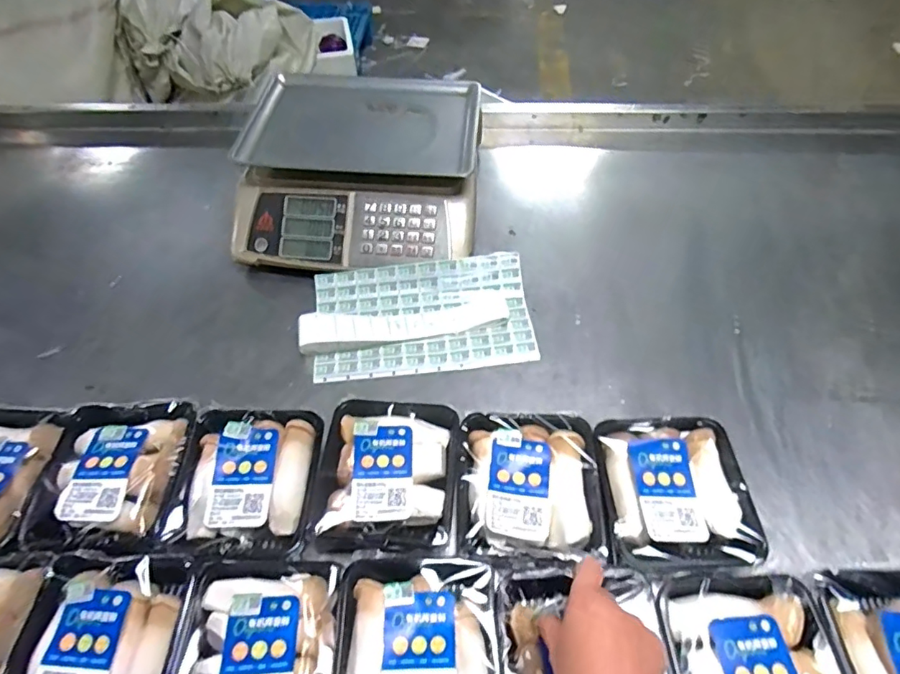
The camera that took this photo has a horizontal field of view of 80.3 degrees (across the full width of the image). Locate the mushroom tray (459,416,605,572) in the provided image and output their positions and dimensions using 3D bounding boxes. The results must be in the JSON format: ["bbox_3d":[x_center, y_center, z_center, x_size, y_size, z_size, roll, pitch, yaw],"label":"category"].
[{"bbox_3d":[0.081,0.158,0.547,0.137,0.047,0.151,2,53,2],"label":"mushroom tray"}]

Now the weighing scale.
[{"bbox_3d":[-0.134,-0.255,0.822,0.352,0.121,0.349,3,53,3],"label":"weighing scale"}]

